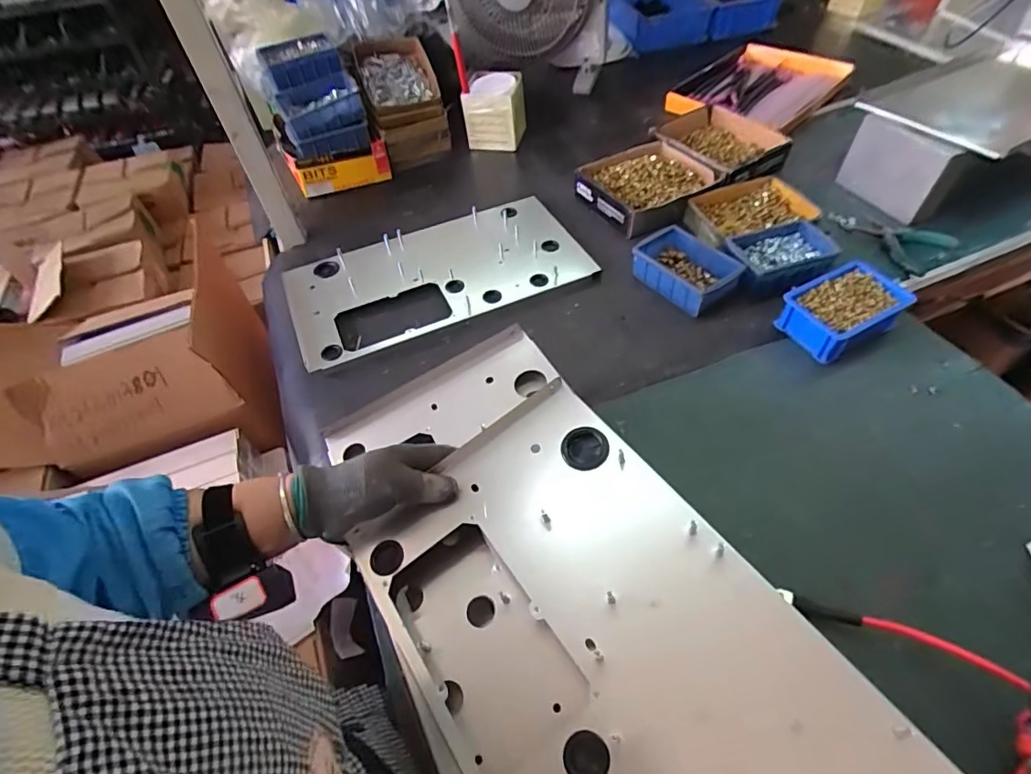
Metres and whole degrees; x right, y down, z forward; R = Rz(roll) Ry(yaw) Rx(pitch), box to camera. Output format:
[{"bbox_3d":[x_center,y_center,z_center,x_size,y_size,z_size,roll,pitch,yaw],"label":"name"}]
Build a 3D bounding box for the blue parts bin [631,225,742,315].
[{"bbox_3d":[0.255,-0.178,0.786,0.108,0.045,0.151,-34,56,-20],"label":"blue parts bin"}]

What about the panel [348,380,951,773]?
[{"bbox_3d":[0.078,0.208,0.360,0.243,0.015,0.457,-37,55,-11],"label":"panel"}]

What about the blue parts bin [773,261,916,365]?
[{"bbox_3d":[0.451,-0.105,0.721,0.154,0.050,0.103,-24,53,-14],"label":"blue parts bin"}]

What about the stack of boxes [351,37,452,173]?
[{"bbox_3d":[-0.224,-0.567,1.053,0.149,0.170,0.205,-17,52,-8],"label":"stack of boxes"}]

